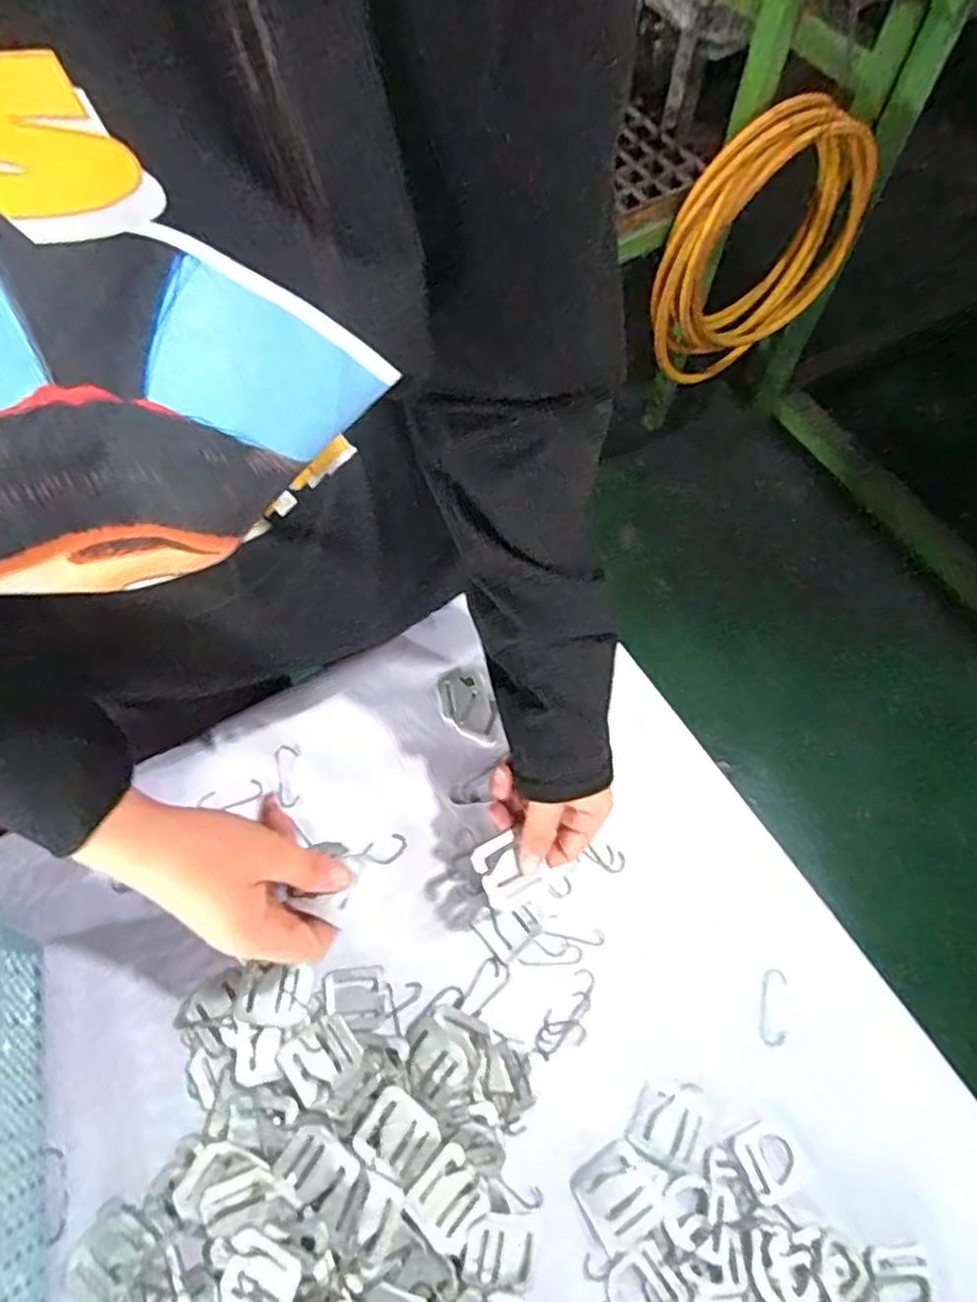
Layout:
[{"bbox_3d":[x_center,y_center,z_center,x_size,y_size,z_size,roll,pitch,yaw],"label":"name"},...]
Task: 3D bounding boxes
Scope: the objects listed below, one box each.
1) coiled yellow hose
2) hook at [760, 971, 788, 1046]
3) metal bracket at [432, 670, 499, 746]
[{"bbox_3d":[0.387,-0.587,1.025,0.313,0.389,0.069,-17,66,-8],"label":"coiled yellow hose"},{"bbox_3d":[0.179,0.223,0.429,0.016,0.004,0.043,9,65,3],"label":"hook"},{"bbox_3d":[-0.017,0.043,0.510,0.036,0.008,0.059,-13,65,-7],"label":"metal bracket"}]

